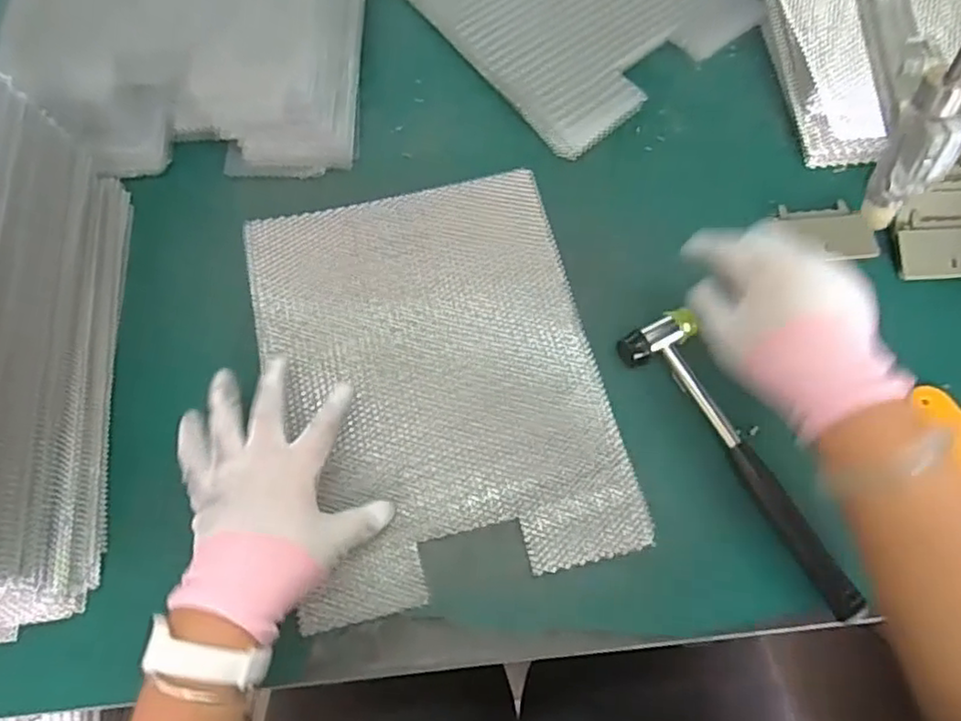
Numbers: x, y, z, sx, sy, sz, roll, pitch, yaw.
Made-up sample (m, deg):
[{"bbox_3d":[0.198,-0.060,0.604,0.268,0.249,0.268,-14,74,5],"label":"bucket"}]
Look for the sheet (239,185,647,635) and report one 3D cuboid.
[{"bbox_3d":[-0.035,0.008,0.507,0.240,0.018,0.321,-13,69,-5],"label":"sheet"}]

